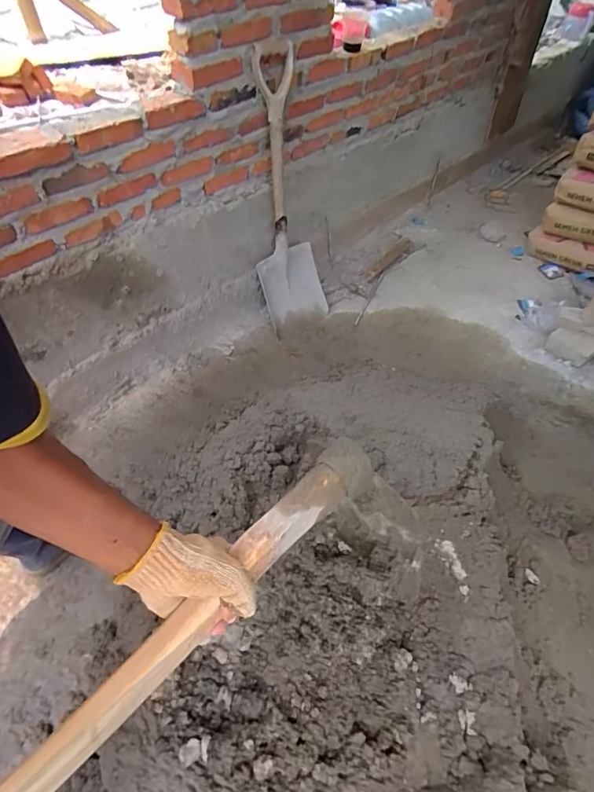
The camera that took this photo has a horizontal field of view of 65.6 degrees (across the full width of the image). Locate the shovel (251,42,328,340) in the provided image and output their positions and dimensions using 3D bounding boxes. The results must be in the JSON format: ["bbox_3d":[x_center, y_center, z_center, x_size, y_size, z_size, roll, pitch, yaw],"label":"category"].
[{"bbox_3d":[-0.008,-0.582,1.448,0.246,0.764,0.270,2,50,-1],"label":"shovel"}]

